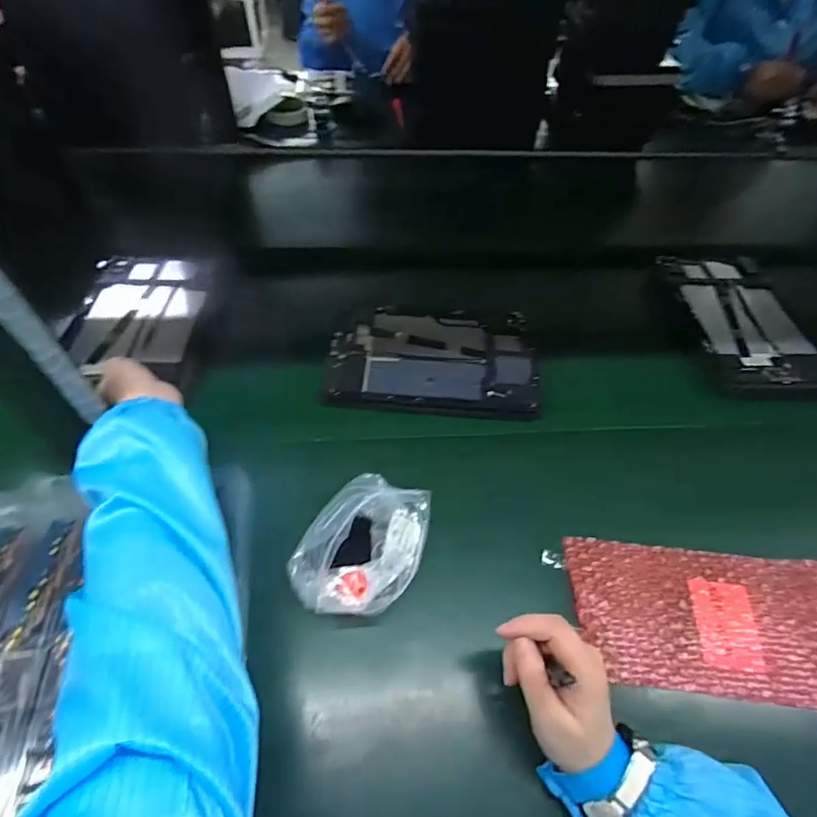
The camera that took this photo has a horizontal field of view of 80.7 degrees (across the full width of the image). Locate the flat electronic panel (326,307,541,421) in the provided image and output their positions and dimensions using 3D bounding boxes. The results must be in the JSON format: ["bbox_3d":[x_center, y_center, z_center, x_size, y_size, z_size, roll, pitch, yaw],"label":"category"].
[{"bbox_3d":[0.030,-0.058,0.566,0.235,0.019,0.150,4,56,0],"label":"flat electronic panel"}]

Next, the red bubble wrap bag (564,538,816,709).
[{"bbox_3d":[0.374,0.187,0.408,0.458,0.028,0.120,5,56,0],"label":"red bubble wrap bag"}]

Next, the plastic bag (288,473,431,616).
[{"bbox_3d":[-0.037,0.116,0.405,0.091,0.075,0.114,24,56,16],"label":"plastic bag"}]

